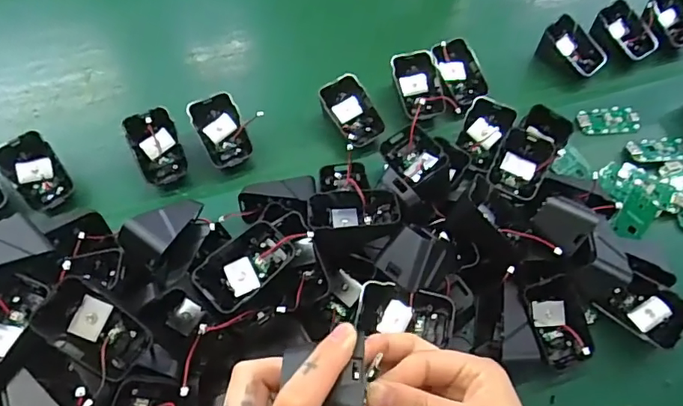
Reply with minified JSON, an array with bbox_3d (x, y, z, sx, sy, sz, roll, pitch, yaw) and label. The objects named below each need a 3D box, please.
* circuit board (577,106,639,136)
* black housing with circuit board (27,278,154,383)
[{"bbox_3d":[0.274,-0.084,0.529,0.065,0.012,0.032,-4,64,-3],"label":"circuit board"},{"bbox_3d":[-0.162,0.083,0.336,0.045,0.027,0.070,-42,104,-3],"label":"black housing with circuit board"}]

